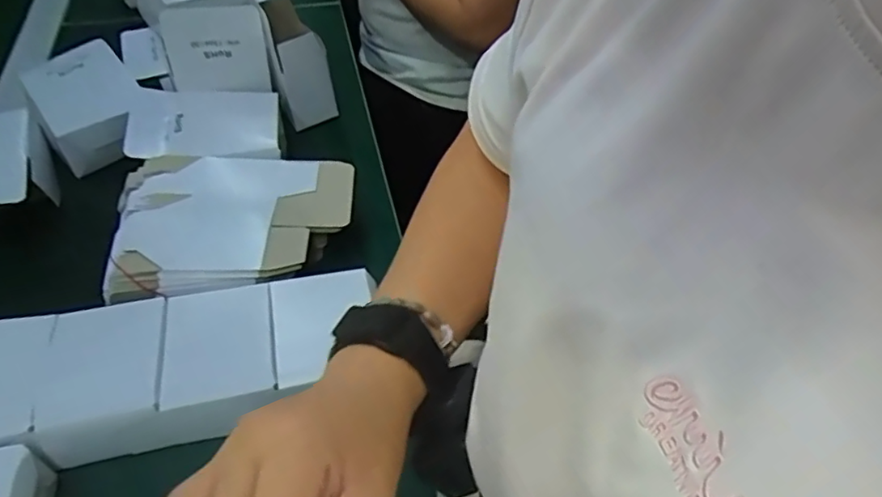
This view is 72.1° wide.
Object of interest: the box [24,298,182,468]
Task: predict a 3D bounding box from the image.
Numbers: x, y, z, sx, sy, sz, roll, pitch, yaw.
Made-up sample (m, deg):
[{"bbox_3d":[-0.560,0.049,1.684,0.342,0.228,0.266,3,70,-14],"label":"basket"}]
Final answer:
[{"bbox_3d":[-0.256,0.103,0.471,0.086,0.058,0.107,-9,49,-11],"label":"box"}]

